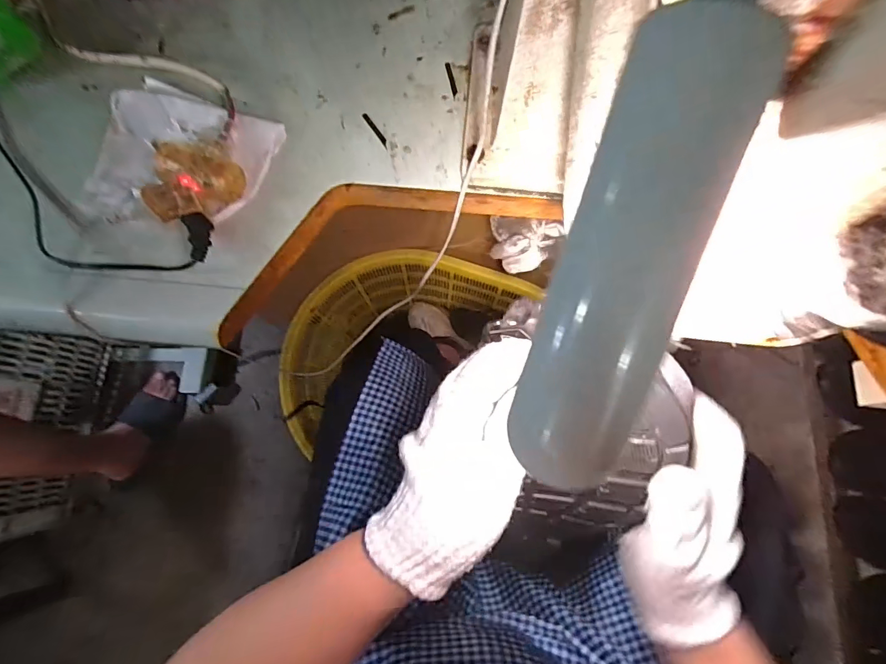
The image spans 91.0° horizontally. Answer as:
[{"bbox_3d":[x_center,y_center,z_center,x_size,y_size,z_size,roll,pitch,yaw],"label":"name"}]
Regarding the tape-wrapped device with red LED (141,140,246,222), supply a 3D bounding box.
[{"bbox_3d":[-0.220,-0.132,0.387,0.068,0.031,0.074,0,73,0],"label":"tape-wrapped device with red LED"}]

